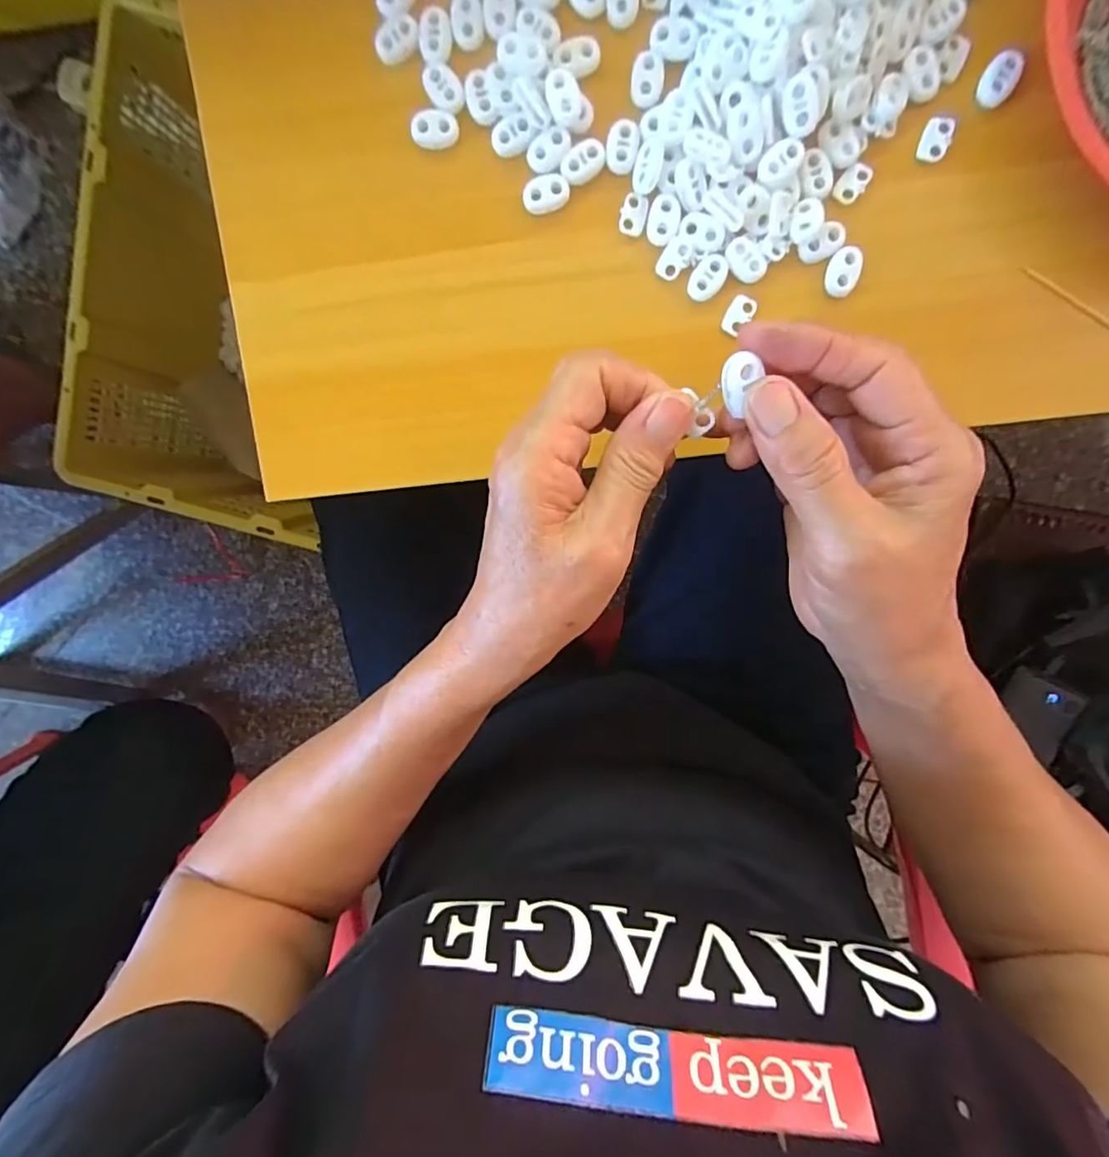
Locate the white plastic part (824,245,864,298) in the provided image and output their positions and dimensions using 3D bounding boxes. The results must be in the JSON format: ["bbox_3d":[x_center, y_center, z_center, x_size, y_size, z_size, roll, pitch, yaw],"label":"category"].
[{"bbox_3d":[0.142,-0.151,0.270,0.015,0.006,0.022,18,98,-1],"label":"white plastic part"}]

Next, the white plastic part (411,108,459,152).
[{"bbox_3d":[-0.058,-0.216,0.265,0.022,0.005,0.016,12,98,0],"label":"white plastic part"}]

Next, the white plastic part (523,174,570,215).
[{"bbox_3d":[-0.004,-0.188,0.269,0.023,0.005,0.015,-11,97,3],"label":"white plastic part"}]

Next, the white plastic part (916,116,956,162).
[{"bbox_3d":[0.181,-0.208,0.261,0.013,0.004,0.018,15,98,-1],"label":"white plastic part"}]

